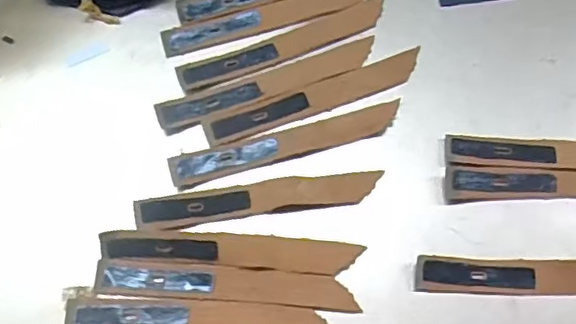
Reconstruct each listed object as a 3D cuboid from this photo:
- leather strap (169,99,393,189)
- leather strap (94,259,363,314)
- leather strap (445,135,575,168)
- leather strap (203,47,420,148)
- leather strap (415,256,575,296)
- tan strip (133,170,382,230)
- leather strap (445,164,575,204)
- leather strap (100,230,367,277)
[{"bbox_3d":[0.000,-0.011,0.314,0.123,0.004,0.017,-15,69,-6],"label":"leather strap"},{"bbox_3d":[-0.030,0.059,0.288,0.124,0.004,0.017,3,68,2],"label":"leather strap"},{"bbox_3d":[0.146,-0.005,0.310,0.124,0.006,0.017,3,68,2],"label":"leather strap"},{"bbox_3d":[0.016,-0.036,0.324,0.124,0.004,0.018,-20,69,-8],"label":"leather strap"},{"bbox_3d":[0.123,0.054,0.288,0.121,0.006,0.018,0,68,0],"label":"leather strap"},{"bbox_3d":[-0.014,0.018,0.301,0.121,0.007,0.017,-9,68,-3],"label":"tan strip"},{"bbox_3d":[0.142,0.009,0.304,0.123,0.004,0.018,-2,68,0],"label":"leather strap"},{"bbox_3d":[-0.028,0.042,0.292,0.124,0.008,0.017,4,68,2],"label":"leather strap"}]

